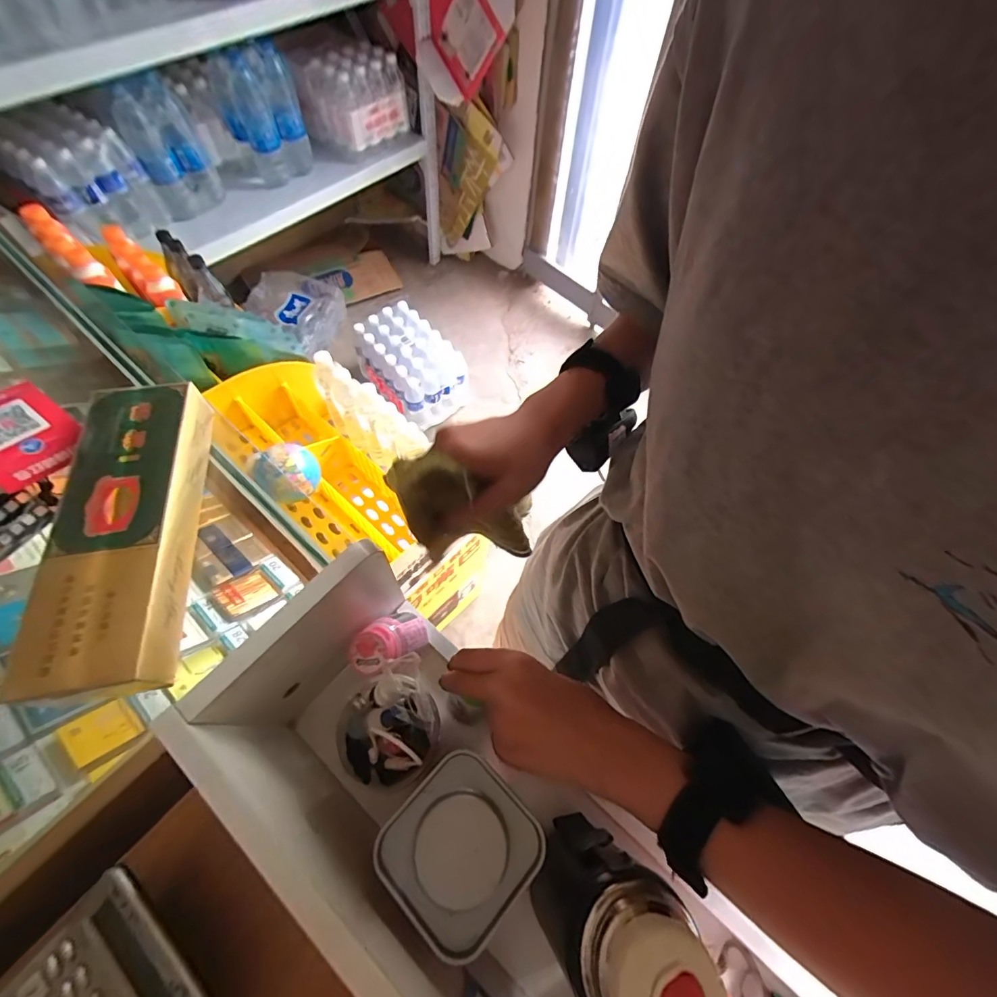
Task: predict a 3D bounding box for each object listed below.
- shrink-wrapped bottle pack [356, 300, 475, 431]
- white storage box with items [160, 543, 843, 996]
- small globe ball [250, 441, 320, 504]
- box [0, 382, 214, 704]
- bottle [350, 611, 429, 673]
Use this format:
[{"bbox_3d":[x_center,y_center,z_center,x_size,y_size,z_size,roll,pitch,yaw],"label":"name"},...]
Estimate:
[{"bbox_3d":[-0.307,-0.474,1.595,0.266,0.227,0.372,-34,69,-19],"label":"shrink-wrapped bottle pack"},{"bbox_3d":[0.071,0.304,0.291,0.600,0.200,0.165,39,67,16],"label":"white storage box with items"},{"bbox_3d":[-0.352,-0.049,0.735,0.096,0.083,0.088,-35,69,-19],"label":"small globe ball"},{"bbox_3d":[-0.315,0.021,0.389,0.099,0.050,0.287,-8,63,-7],"label":"box"},{"bbox_3d":[-0.095,0.128,0.410,0.046,0.082,0.034,35,100,14],"label":"bottle"}]

